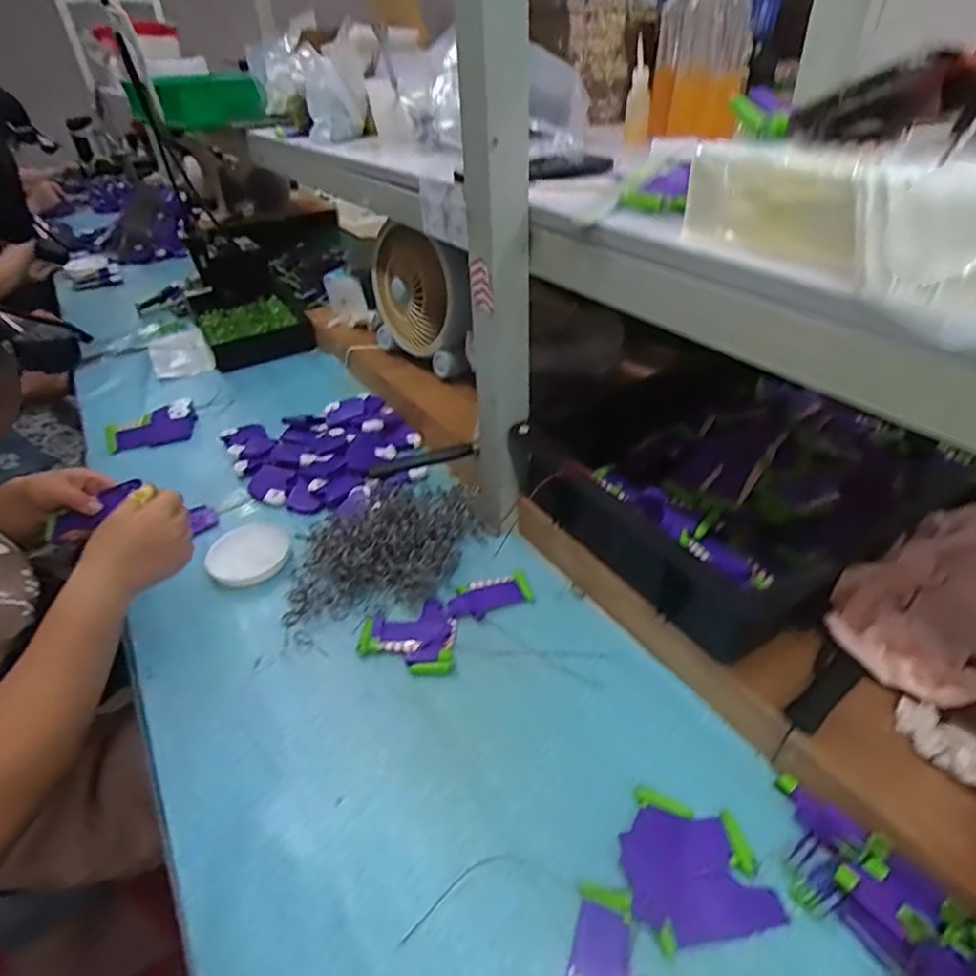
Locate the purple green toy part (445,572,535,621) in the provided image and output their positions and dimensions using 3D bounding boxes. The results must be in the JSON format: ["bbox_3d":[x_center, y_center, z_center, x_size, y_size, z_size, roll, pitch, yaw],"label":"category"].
[{"bbox_3d":[0.001,0.115,0.622,0.089,0.012,0.044,-14,38,-13],"label":"purple green toy part"}]

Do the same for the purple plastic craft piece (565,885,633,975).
[{"bbox_3d":[0.070,0.305,0.374,0.037,0.006,0.087,9,39,16],"label":"purple plastic craft piece"}]

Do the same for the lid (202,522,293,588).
[{"bbox_3d":[-0.280,0.073,0.685,0.089,0.010,0.105,-22,41,-22],"label":"lid"}]

